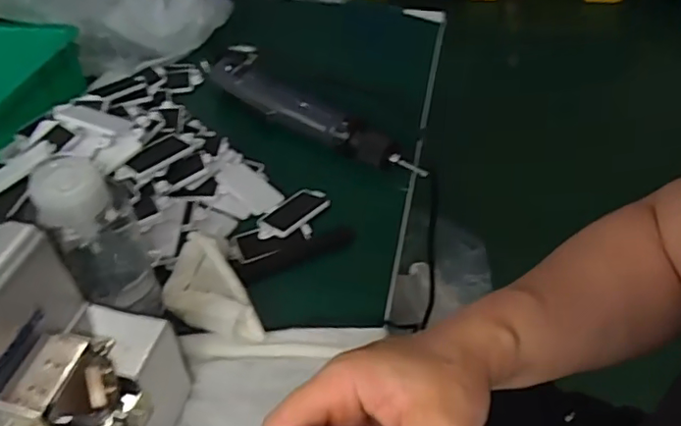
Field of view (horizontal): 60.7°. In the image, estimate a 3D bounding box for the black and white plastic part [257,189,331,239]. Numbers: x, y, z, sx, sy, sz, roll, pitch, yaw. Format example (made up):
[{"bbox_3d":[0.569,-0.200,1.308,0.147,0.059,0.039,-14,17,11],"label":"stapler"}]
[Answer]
[{"bbox_3d":[-0.038,0.002,0.505,0.042,0.007,0.071,31,53,26],"label":"black and white plastic part"}]

